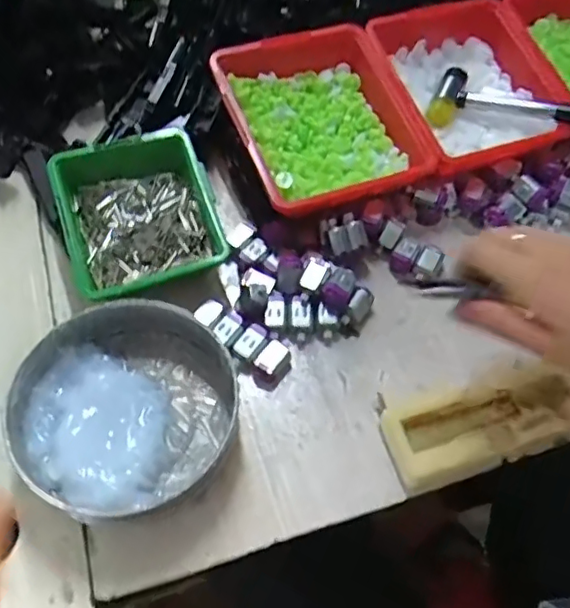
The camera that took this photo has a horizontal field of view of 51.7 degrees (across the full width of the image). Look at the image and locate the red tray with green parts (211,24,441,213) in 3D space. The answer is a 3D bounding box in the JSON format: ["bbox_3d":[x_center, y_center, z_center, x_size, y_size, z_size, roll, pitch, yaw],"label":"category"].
[{"bbox_3d":[0.030,-0.156,0.493,0.145,0.047,0.164,-18,60,-14],"label":"red tray with green parts"}]

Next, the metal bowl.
[{"bbox_3d":[-0.104,0.065,0.387,0.140,0.043,0.129,1,57,-2],"label":"metal bowl"}]

